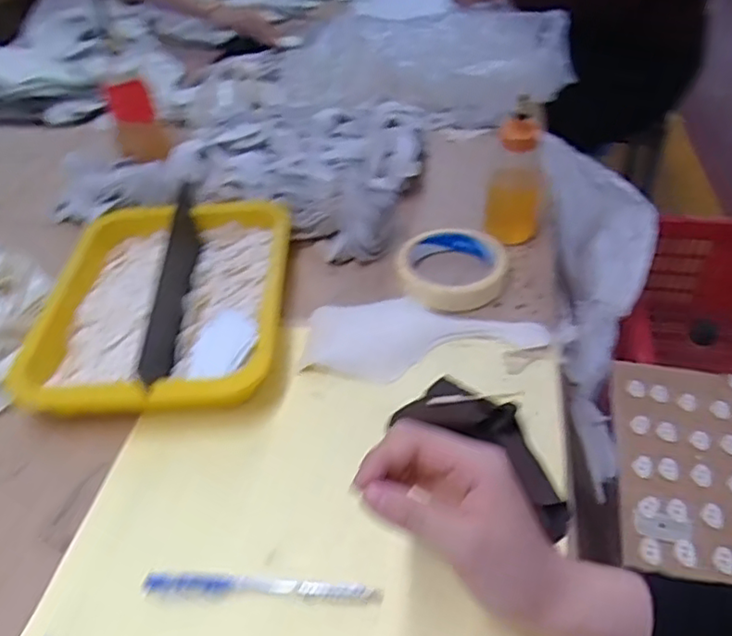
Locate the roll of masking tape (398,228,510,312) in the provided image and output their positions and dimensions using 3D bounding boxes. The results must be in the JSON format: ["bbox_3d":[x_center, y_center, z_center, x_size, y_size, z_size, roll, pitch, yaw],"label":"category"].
[{"bbox_3d":[0.080,-0.051,0.570,0.094,0.035,0.102,3,43,8],"label":"roll of masking tape"}]

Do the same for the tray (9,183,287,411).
[{"bbox_3d":[-0.168,-0.021,0.532,0.186,0.055,0.242,-2,42,3],"label":"tray"}]

